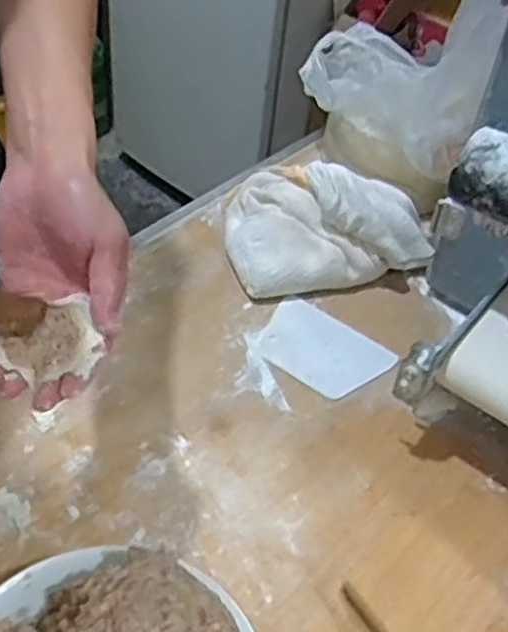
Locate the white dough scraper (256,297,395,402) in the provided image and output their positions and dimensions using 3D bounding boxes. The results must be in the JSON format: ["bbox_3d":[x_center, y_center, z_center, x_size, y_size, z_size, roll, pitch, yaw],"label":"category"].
[{"bbox_3d":[0.063,0.031,0.710,0.125,0.007,0.087,29,50,27],"label":"white dough scraper"}]

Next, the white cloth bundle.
[{"bbox_3d":[0.073,-0.104,0.774,0.198,0.086,0.140,-8,49,-14],"label":"white cloth bundle"}]

